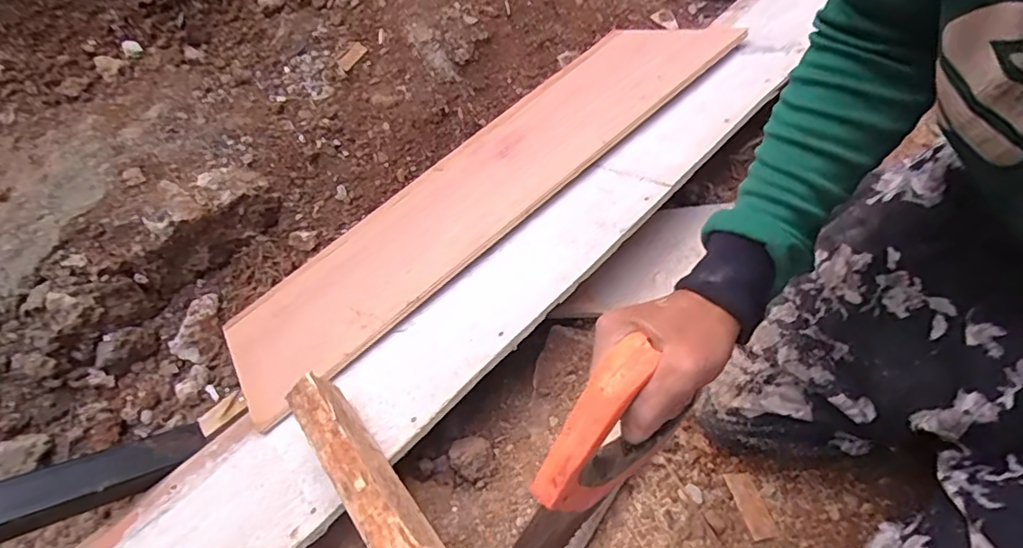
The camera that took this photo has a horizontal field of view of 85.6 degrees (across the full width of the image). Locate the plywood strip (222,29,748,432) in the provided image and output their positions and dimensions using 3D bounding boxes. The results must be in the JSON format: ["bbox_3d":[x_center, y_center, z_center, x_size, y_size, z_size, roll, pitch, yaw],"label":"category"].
[{"bbox_3d":[-0.048,-0.160,0.909,0.924,0.021,0.323,-40,36,-14],"label":"plywood strip"}]

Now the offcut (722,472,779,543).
[{"bbox_3d":[0.246,0.237,0.568,0.030,0.004,0.066,-6,48,-14],"label":"offcut"}]

